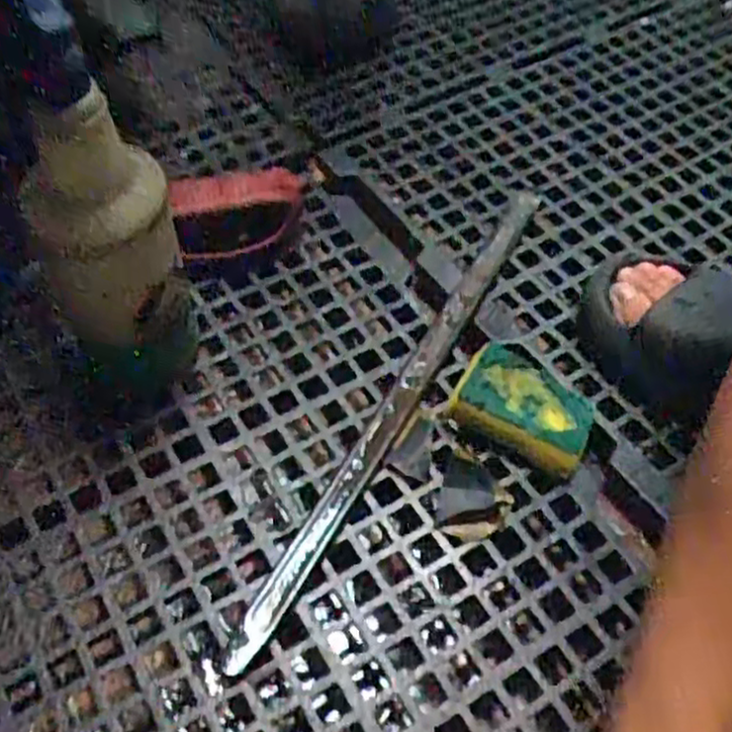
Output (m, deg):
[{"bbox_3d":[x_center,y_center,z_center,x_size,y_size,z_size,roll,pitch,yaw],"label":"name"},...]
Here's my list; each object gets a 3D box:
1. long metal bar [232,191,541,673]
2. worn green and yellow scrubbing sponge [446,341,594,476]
[{"bbox_3d":[0.038,0.010,0.586,0.023,0.006,0.468,24,56,14],"label":"long metal bar"},{"bbox_3d":[0.114,0.025,0.556,0.095,0.031,0.087,18,56,12],"label":"worn green and yellow scrubbing sponge"}]

